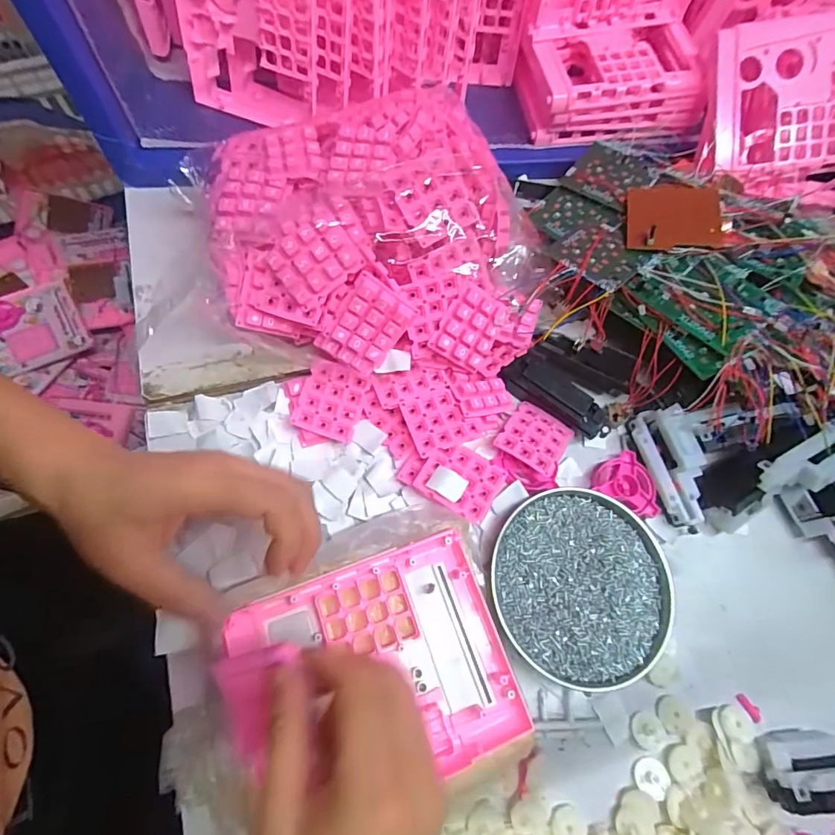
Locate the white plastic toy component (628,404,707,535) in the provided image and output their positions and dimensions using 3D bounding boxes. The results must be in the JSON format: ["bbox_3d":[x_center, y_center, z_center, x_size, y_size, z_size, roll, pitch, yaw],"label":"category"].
[{"bbox_3d":[0.211,0.040,0.379,0.042,0.028,0.097,-14,71,-11],"label":"white plastic toy component"}]

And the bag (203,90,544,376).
[{"bbox_3d":[-0.029,-0.143,0.371,0.245,0.084,0.201,-5,70,-7],"label":"bag"}]

